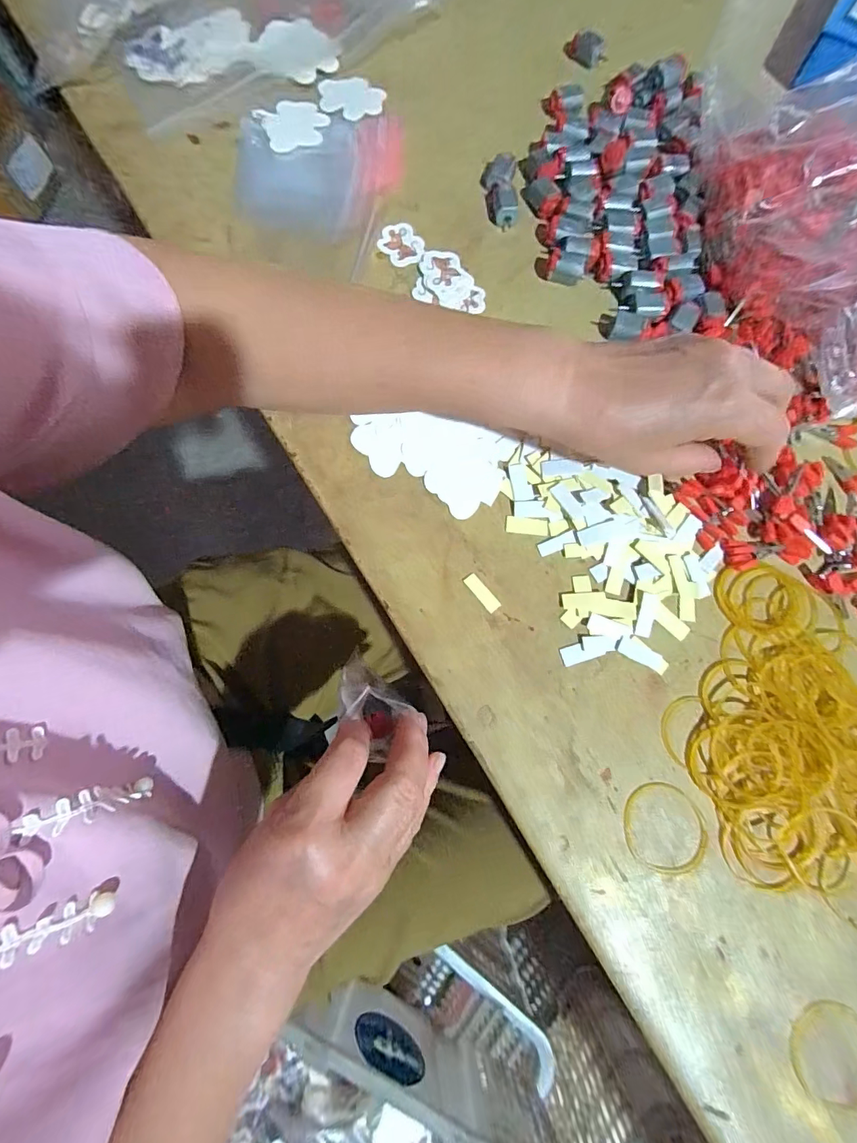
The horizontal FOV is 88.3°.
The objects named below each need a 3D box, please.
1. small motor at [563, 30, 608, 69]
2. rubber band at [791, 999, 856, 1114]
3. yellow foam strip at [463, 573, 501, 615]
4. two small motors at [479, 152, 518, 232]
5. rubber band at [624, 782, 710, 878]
[{"bbox_3d":[0.146,-0.482,0.410,0.040,0.017,0.023,22,78,5],"label":"small motor"},{"bbox_3d":[0.217,0.258,0.233,0.047,0.004,0.046,0,77,0],"label":"rubber band"},{"bbox_3d":[0.036,0.014,0.295,0.009,0.004,0.029,-40,80,-8],"label":"yellow foam strip"},{"bbox_3d":[0.059,-0.319,0.367,0.027,0.013,0.064,1,77,0],"label":"two small motors"},{"bbox_3d":[0.141,0.152,0.261,0.048,0.004,0.049,-15,78,-3],"label":"rubber band"}]

